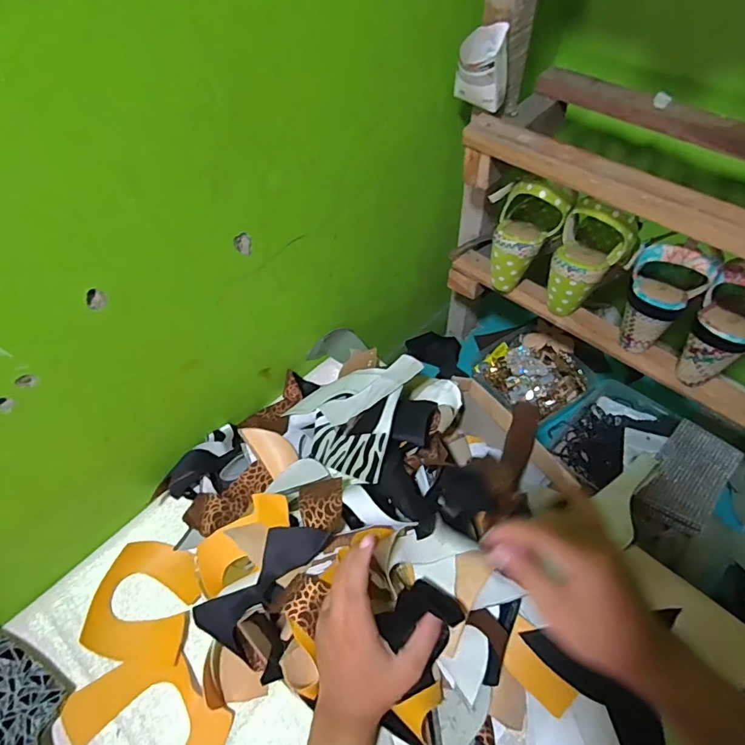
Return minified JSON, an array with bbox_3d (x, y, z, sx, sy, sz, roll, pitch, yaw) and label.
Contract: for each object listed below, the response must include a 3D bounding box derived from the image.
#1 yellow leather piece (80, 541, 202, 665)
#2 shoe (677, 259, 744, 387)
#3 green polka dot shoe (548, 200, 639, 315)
[{"bbox_3d":[-0.256,0.255,0.543,0.111,0.024,0.117,-1,53,1],"label":"yellow leather piece"},{"bbox_3d":[0.381,-0.052,0.508,0.065,0.161,0.077,-39,61,-24],"label":"shoe"},{"bbox_3d":[0.262,-0.135,0.590,0.084,0.131,0.076,25,58,19],"label":"green polka dot shoe"}]

